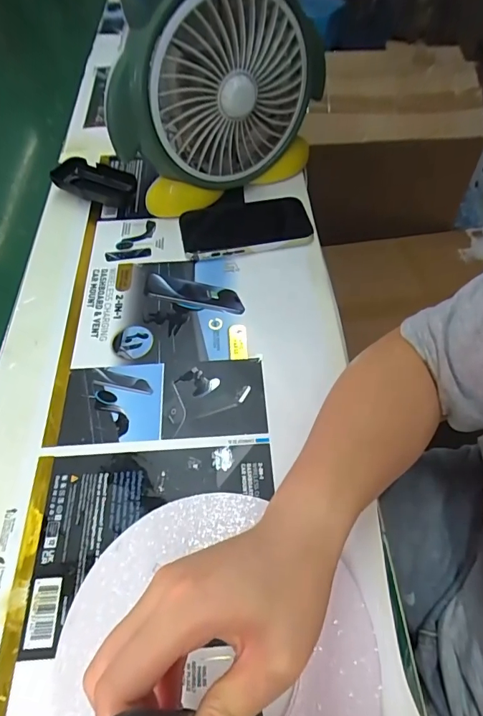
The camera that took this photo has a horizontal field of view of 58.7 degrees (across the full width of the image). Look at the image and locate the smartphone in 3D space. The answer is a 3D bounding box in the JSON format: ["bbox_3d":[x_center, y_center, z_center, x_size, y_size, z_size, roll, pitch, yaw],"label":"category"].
[{"bbox_3d":[0.005,-0.155,0.514,0.150,0.016,0.083,-7,56,-4],"label":"smartphone"}]

